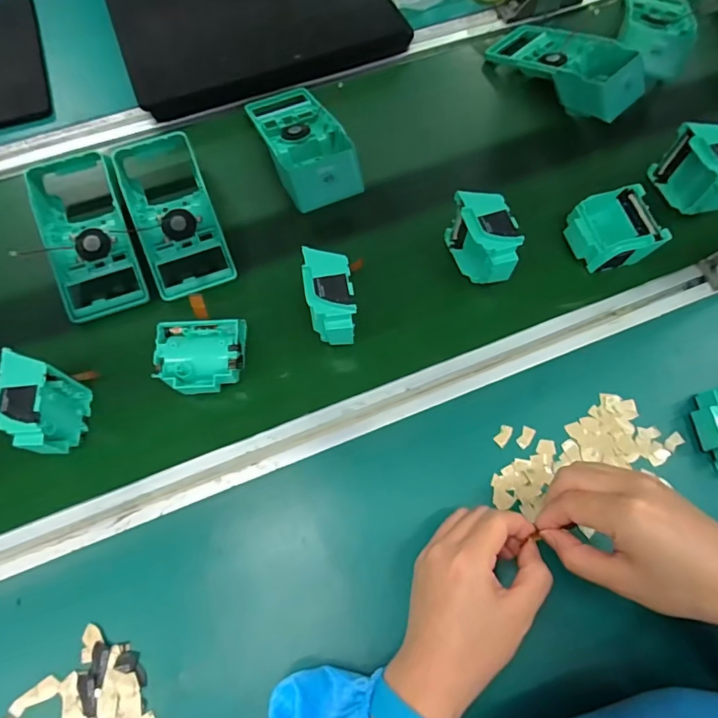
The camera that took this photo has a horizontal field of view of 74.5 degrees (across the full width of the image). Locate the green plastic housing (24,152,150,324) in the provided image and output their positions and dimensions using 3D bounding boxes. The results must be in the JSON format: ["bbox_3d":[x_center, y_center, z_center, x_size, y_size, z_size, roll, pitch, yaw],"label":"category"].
[{"bbox_3d":[-0.280,-0.137,0.489,0.086,0.047,0.195,-20,73,-6],"label":"green plastic housing"}]

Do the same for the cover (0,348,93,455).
[{"bbox_3d":[-0.270,0.041,0.407,0.038,0.078,0.080,-3,72,-1],"label":"cover"}]

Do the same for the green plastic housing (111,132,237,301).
[{"bbox_3d":[-0.196,-0.160,0.496,0.081,0.064,0.199,-21,73,-7],"label":"green plastic housing"}]

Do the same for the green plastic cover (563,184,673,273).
[{"bbox_3d":[0.260,-0.132,0.490,0.081,0.039,0.077,-14,73,-5],"label":"green plastic cover"}]

